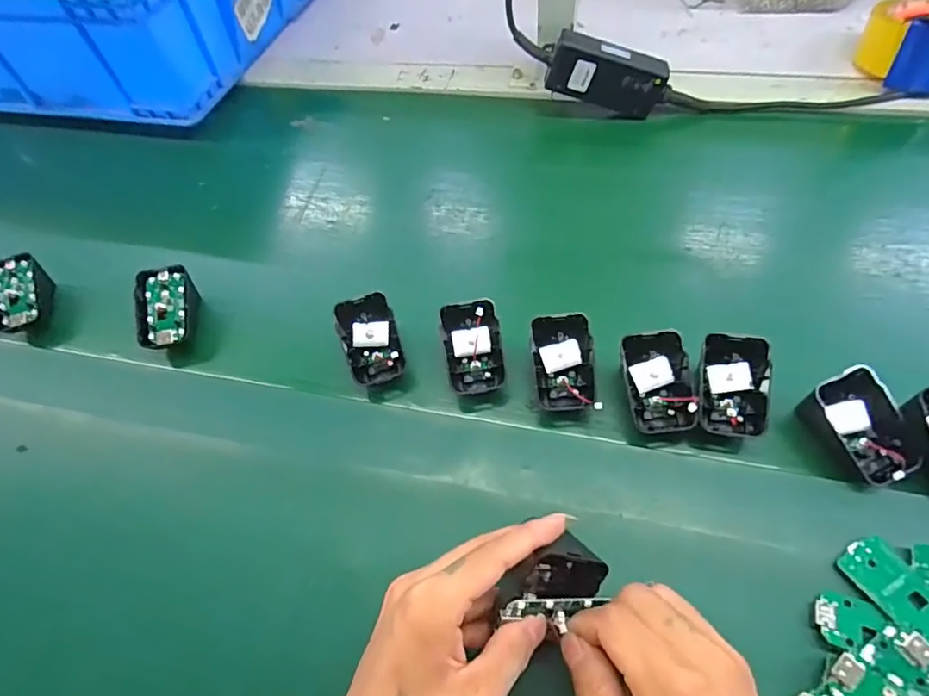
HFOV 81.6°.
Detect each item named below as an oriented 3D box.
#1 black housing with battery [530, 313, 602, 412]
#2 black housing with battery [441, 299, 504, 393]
[{"bbox_3d":[0.073,0.010,0.391,0.043,0.020,0.068,-3,90,-9],"label":"black housing with battery"},{"bbox_3d":[0.007,-0.001,0.405,0.043,0.032,0.061,-10,55,2],"label":"black housing with battery"}]

